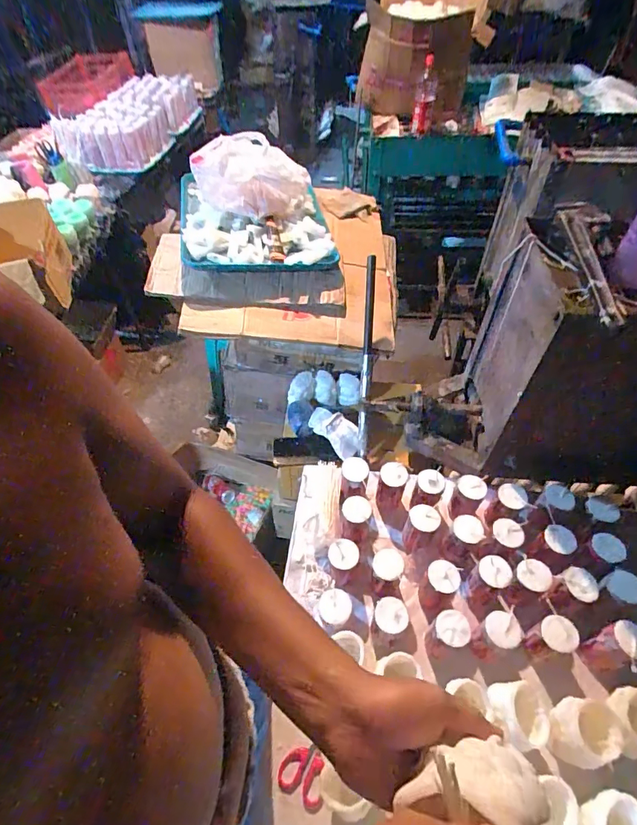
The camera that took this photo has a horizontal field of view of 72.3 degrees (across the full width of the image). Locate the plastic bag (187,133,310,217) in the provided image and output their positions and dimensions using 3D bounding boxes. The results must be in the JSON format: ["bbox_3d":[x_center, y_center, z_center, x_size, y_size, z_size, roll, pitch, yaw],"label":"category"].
[{"bbox_3d":[-0.150,-0.517,0.991,0.261,0.157,0.149,-3,50,0],"label":"plastic bag"}]

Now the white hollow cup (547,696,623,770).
[{"bbox_3d":[0.355,0.433,0.589,0.068,0.071,0.078,22,54,20],"label":"white hollow cup"}]

